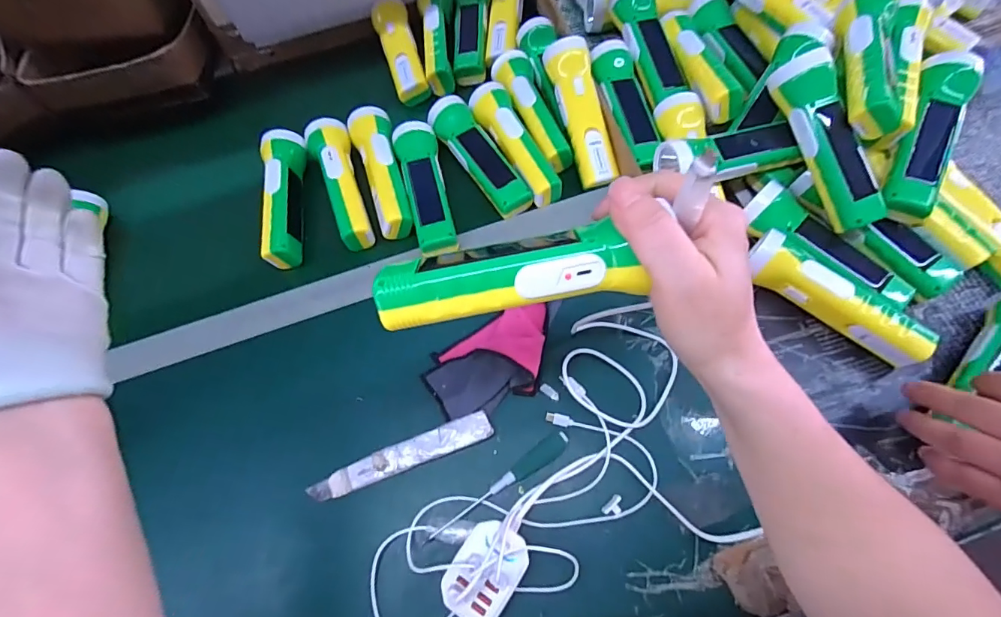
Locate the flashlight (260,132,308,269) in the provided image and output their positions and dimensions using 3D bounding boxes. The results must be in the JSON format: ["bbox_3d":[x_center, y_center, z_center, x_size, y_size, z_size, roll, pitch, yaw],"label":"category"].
[{"bbox_3d":[-0.258,-0.129,0.553,0.047,0.045,0.181,-7,66,1],"label":"flashlight"}]

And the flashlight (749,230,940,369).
[{"bbox_3d":[0.311,-0.010,0.439,0.166,0.050,0.049,36,73,17],"label":"flashlight"}]

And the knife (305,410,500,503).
[{"bbox_3d":[-0.091,0.140,0.438,0.173,0.015,0.026,-21,70,-5],"label":"knife"}]

